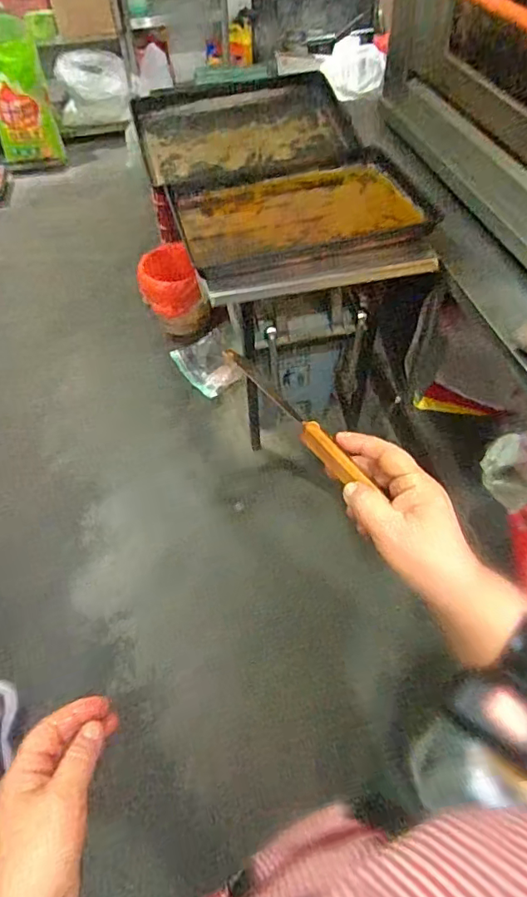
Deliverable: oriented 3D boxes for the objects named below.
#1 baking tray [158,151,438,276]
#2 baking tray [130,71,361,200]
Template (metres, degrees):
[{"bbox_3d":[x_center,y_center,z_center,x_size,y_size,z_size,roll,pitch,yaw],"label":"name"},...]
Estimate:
[{"bbox_3d":[0.097,-0.611,1.287,0.623,0.067,0.451,-16,54,-9],"label":"baking tray"},{"bbox_3d":[-0.049,-0.951,1.504,0.631,0.029,0.492,-18,65,-12],"label":"baking tray"}]

